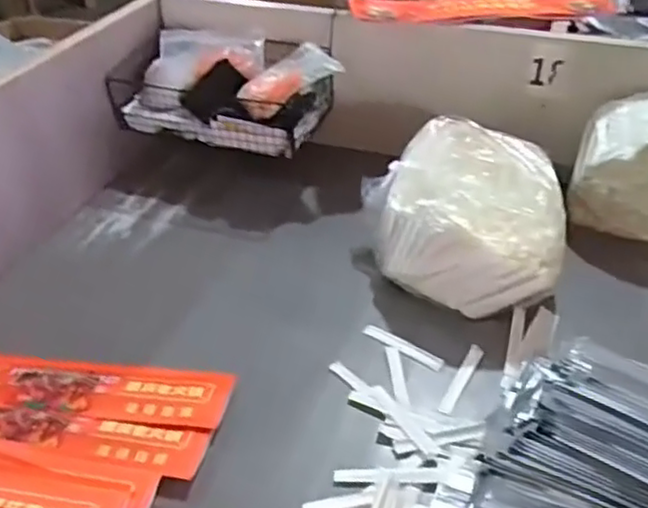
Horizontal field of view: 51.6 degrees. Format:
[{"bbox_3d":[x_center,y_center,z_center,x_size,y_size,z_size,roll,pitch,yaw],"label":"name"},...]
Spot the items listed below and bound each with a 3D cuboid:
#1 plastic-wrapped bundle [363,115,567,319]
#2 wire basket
[{"bbox_3d":[0.158,-0.053,0.776,0.217,0.113,0.256,5,40,7],"label":"plastic-wrapped bundle"},{"bbox_3d":[-0.127,-0.232,0.920,0.298,0.099,0.153,12,43,17],"label":"wire basket"}]

